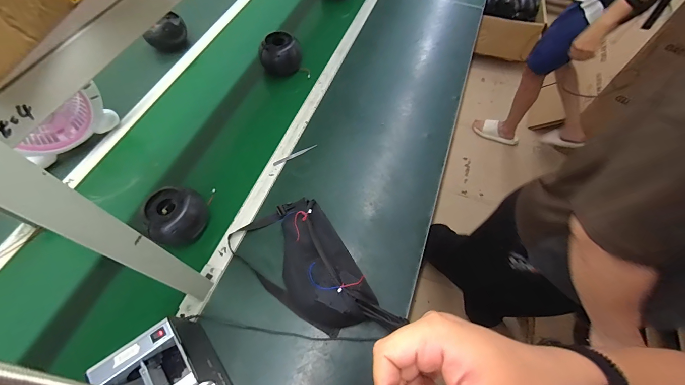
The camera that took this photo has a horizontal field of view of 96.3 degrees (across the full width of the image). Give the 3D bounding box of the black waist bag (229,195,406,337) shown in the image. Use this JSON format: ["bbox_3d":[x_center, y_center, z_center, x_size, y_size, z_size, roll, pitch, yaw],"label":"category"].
[{"bbox_3d":[-0.067,0.165,0.649,0.210,0.080,0.374,-34,68,-19],"label":"black waist bag"}]

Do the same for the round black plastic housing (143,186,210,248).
[{"bbox_3d":[-0.361,0.056,0.686,0.106,0.098,0.105,1,61,-2],"label":"round black plastic housing"}]

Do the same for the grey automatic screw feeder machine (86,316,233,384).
[{"bbox_3d":[-0.282,0.325,0.507,0.130,0.158,0.175,-33,67,-19],"label":"grey automatic screw feeder machine"}]

